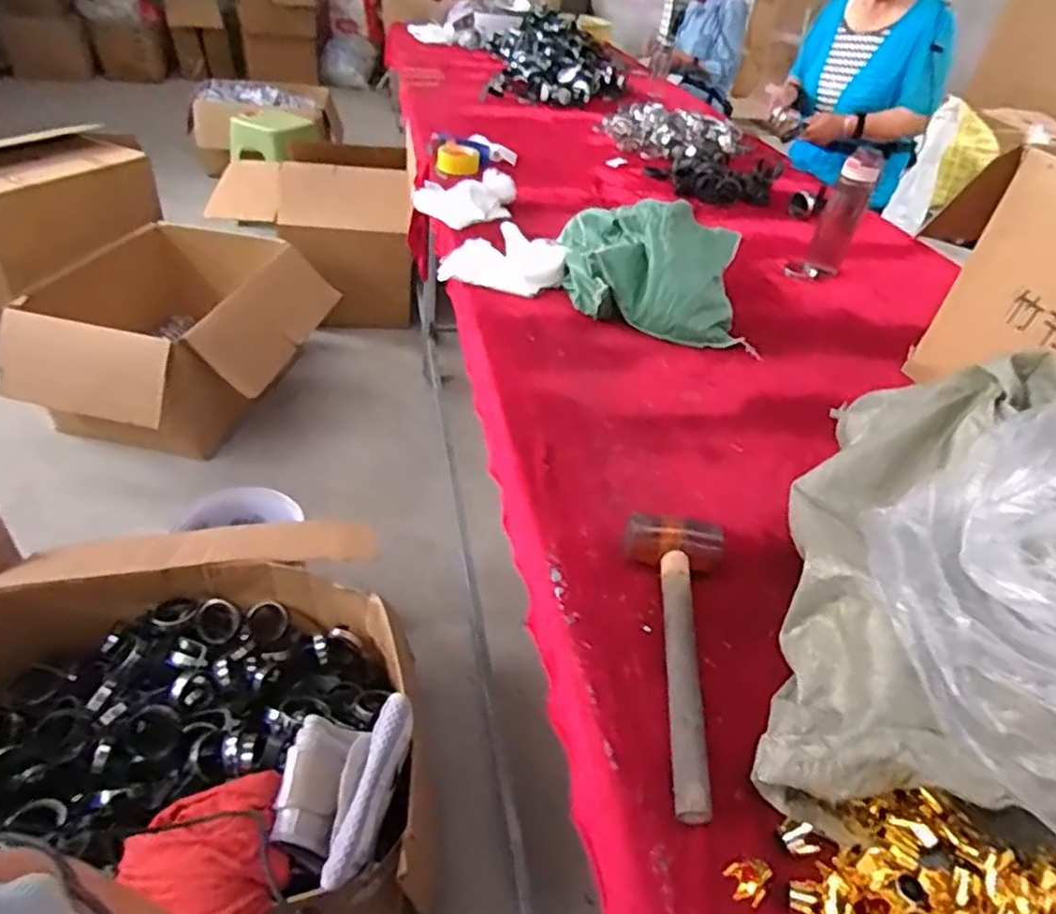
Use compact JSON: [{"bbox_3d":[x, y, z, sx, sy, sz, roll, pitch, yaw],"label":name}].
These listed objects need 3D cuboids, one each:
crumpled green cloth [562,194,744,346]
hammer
[{"bbox_3d":[0.226,-0.375,1.220,0.332,0.143,0.286,10,40,3],"label":"crumpled green cloth"},{"bbox_3d":[0.135,0.173,0.637,0.103,0.055,0.309,12,40,5],"label":"hammer"}]

